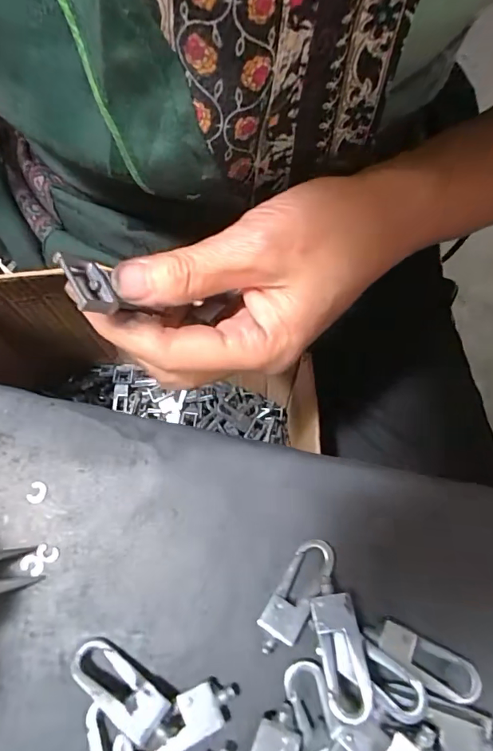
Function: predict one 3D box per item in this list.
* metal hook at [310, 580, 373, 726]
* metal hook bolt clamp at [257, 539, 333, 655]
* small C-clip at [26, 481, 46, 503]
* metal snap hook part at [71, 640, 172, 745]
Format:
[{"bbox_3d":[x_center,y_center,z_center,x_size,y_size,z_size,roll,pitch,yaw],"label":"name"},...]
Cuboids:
[{"bbox_3d":[0.033,0.096,0.161,0.015,0.005,0.043,-7,59,-1],"label":"metal hook"},{"bbox_3d":[0.019,0.084,0.173,0.015,0.004,0.043,32,72,11],"label":"metal hook bolt clamp"},{"bbox_3d":[-0.087,0.048,0.186,0.007,0.004,0.009,17,70,6],"label":"small C-clip"},{"bbox_3d":[-0.046,0.110,0.159,0.038,0.007,0.015,27,71,24],"label":"metal snap hook part"}]

